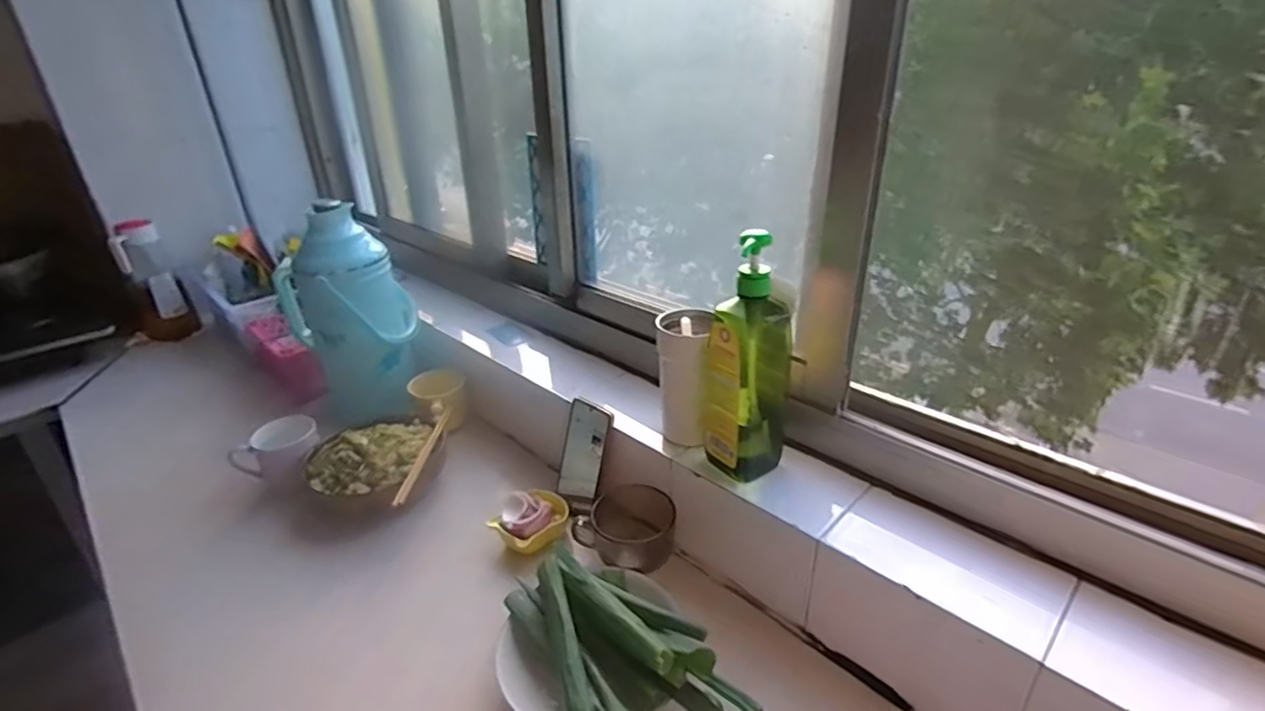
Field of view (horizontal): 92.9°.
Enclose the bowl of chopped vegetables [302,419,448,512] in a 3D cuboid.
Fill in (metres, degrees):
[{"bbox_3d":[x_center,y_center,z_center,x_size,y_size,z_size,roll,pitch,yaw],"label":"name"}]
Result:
[{"bbox_3d":[-0.377,0.169,0.903,0.186,0.102,0.151,-19,31,-31],"label":"bowl of chopped vegetables"}]

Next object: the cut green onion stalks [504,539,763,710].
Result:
[{"bbox_3d":[-0.015,0.287,0.606,0.147,0.053,0.257,-16,29,-26],"label":"cut green onion stalks"}]

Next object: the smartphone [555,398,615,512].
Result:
[{"bbox_3d":[-0.069,0.138,0.833,0.076,0.146,0.014,19,11,37],"label":"smartphone"}]

